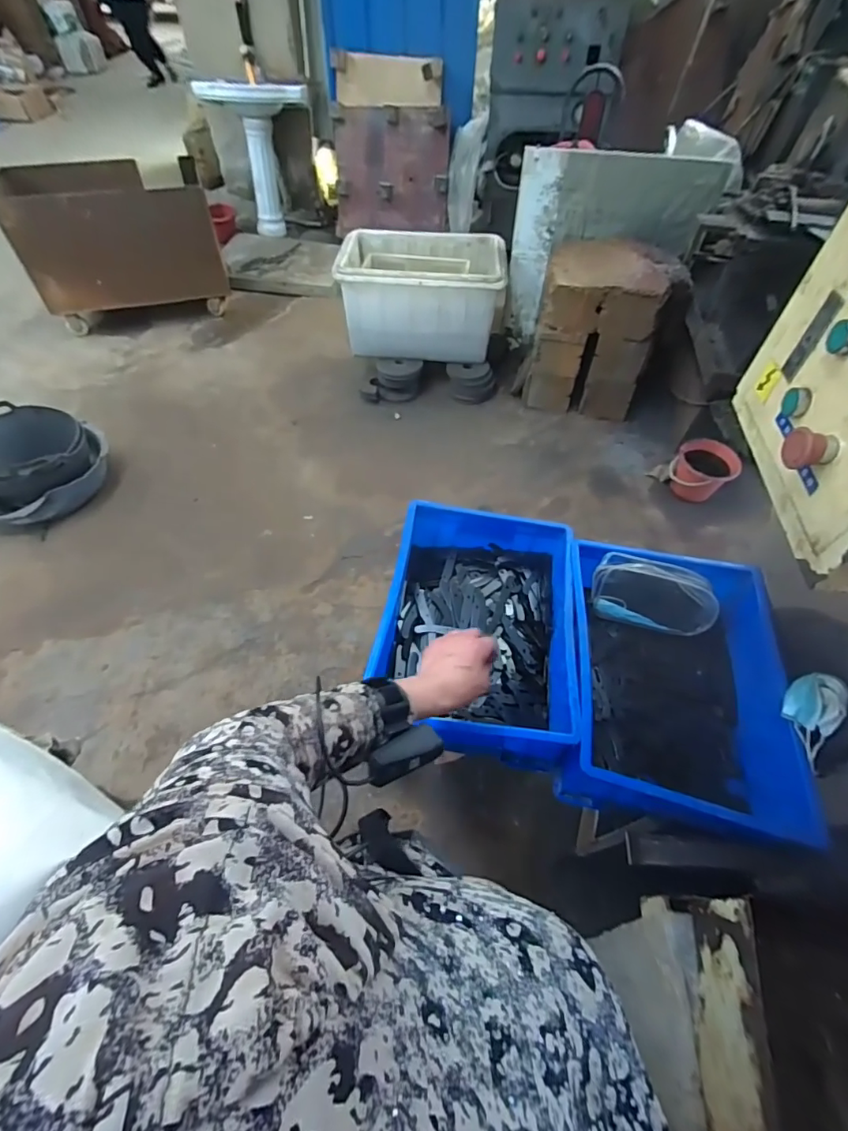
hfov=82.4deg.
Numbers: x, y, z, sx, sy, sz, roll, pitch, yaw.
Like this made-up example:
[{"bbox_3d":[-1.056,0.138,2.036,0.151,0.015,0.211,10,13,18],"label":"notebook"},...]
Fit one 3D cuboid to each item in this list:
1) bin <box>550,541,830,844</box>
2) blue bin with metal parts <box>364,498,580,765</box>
[{"bbox_3d":[0.377,0.173,0.759,0.298,0.139,0.408,11,54,5],"label":"bin"},{"bbox_3d":[0.092,0.089,0.804,0.293,0.109,0.404,8,55,3],"label":"blue bin with metal parts"}]

